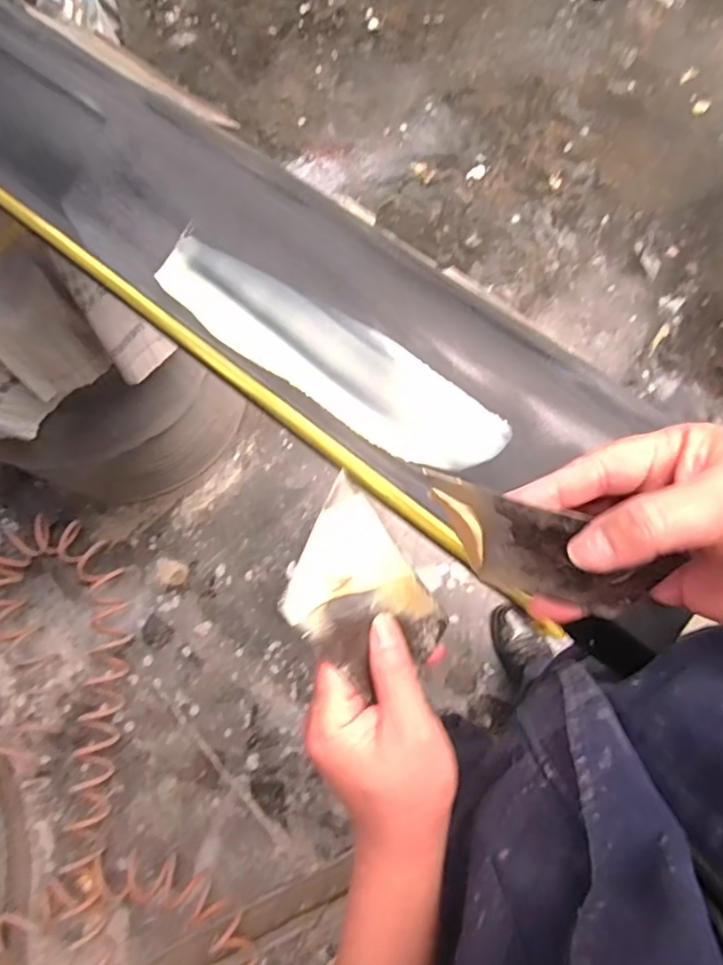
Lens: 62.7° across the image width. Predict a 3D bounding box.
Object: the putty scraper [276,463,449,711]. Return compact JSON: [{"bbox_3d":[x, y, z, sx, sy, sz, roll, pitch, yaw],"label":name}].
[{"bbox_3d":[0.001,0.063,0.311,0.115,0.012,0.068,50,60,-31],"label":"putty scraper"}]

